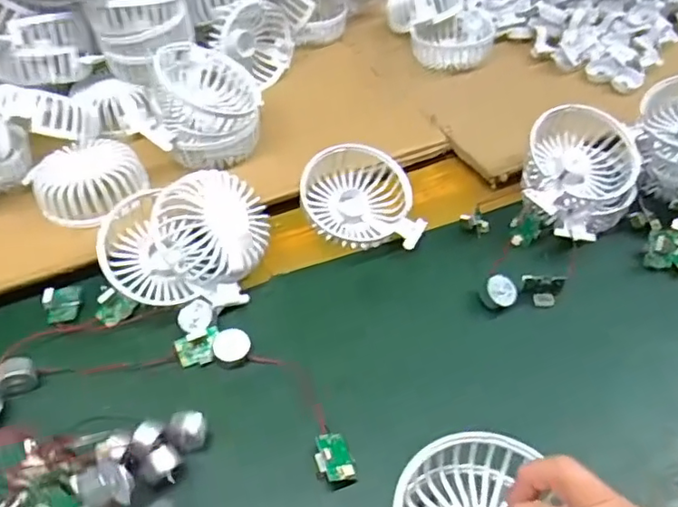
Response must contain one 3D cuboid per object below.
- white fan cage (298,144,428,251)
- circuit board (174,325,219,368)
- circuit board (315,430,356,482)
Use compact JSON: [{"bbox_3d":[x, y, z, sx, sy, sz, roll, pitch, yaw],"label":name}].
[{"bbox_3d":[0.017,-0.046,0.471,0.094,0.037,0.085,1,65,-6],"label":"white fan cage"},{"bbox_3d":[-0.097,0.066,0.398,0.030,0.004,0.022,-20,77,-9],"label":"circuit board"},{"bbox_3d":[-0.003,0.121,0.344,0.020,0.009,0.031,-13,50,-10],"label":"circuit board"}]

